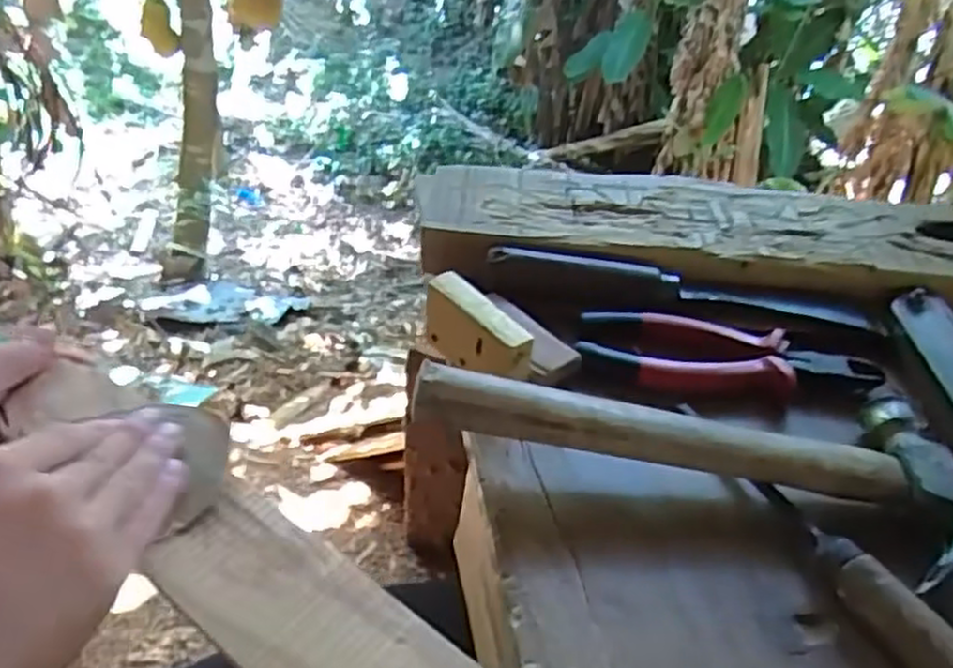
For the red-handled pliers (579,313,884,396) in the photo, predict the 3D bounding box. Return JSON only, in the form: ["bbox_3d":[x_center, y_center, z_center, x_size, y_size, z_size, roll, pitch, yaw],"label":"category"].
[{"bbox_3d":[0.158,0.013,0.472,0.184,0.015,0.059,6,39,2],"label":"red-handled pliers"}]

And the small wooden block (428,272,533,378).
[{"bbox_3d":[0.001,0.002,0.441,0.017,0.043,0.077,-28,50,-34],"label":"small wooden block"}]

